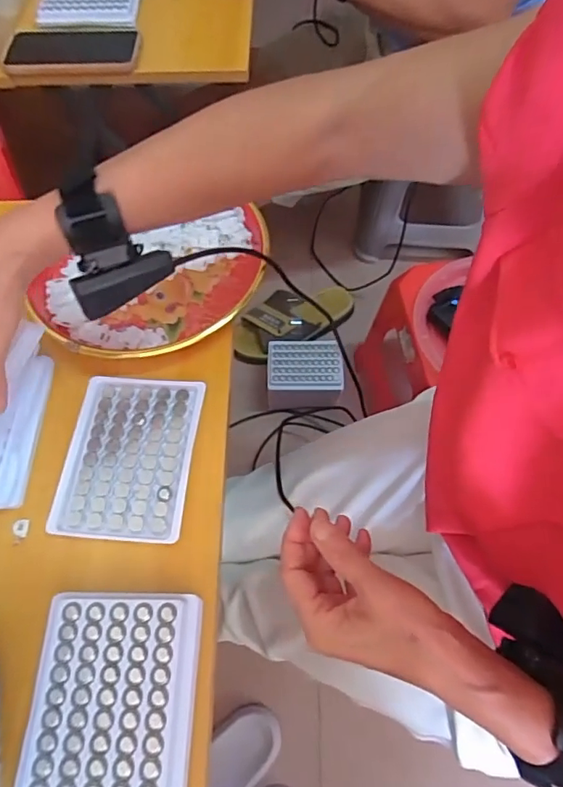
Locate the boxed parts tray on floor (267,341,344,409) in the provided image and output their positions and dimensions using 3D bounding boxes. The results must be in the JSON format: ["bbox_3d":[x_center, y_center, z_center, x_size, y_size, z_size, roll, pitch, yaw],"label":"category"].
[{"bbox_3d":[0.042,-0.029,0.920,0.128,0.088,0.104,2,63,2],"label":"boxed parts tray on floor"}]

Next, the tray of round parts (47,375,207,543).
[{"bbox_3d":[-0.118,0.048,0.397,0.097,0.009,0.128,4,63,3],"label":"tray of round parts"}]

